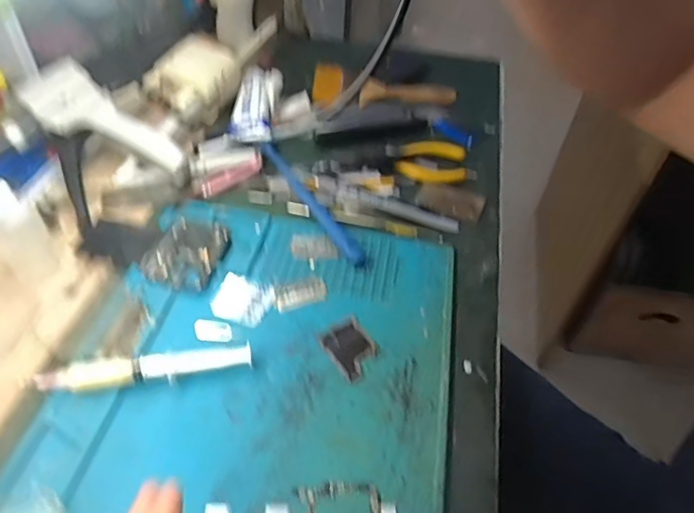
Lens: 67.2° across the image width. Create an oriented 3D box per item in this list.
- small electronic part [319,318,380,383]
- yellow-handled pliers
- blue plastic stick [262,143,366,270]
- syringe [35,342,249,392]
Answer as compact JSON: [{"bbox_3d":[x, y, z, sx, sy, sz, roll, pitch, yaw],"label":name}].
[{"bbox_3d":[0.004,0.063,0.366,0.033,0.004,0.040,-27,55,-27],"label":"small electronic part"},{"bbox_3d":[0.064,-0.095,0.515,0.107,0.010,0.051,3,47,-2],"label":"yellow-handled pliers"},{"bbox_3d":[-0.031,-0.050,0.462,0.016,0.015,0.166,-23,53,-24],"label":"blue plastic stick"},{"bbox_3d":[-0.128,0.073,0.337,0.131,0.017,0.017,-4,48,-9],"label":"syringe"}]

